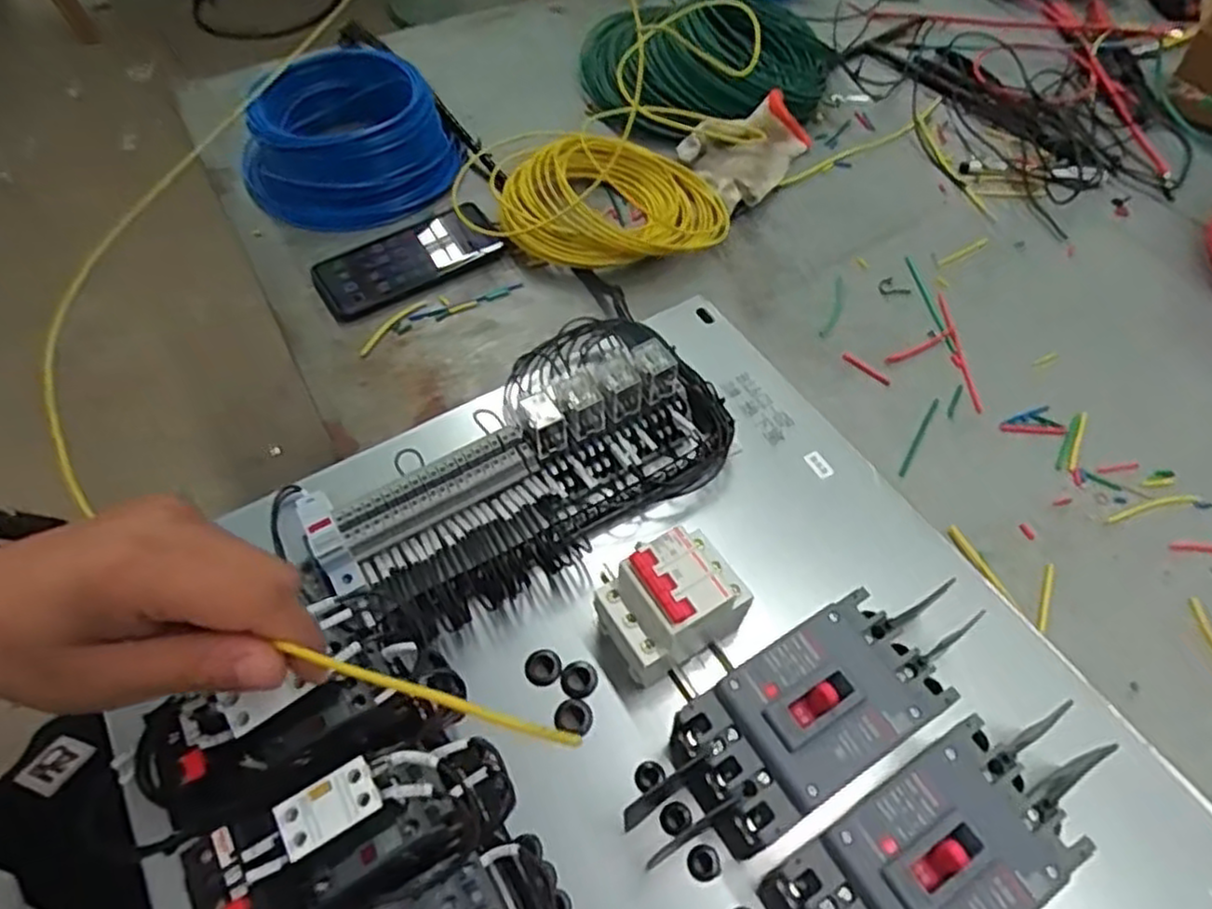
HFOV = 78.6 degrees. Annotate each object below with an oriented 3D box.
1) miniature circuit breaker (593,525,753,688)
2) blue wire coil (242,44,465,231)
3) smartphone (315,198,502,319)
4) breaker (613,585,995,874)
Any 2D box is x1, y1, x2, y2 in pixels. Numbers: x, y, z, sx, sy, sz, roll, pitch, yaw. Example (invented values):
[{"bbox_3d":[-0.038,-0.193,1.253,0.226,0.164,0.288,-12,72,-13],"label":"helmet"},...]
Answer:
[{"bbox_3d":[0.040,0.089,0.440,0.078,0.078,0.052,-26,59,-19],"label":"miniature circuit breaker"},{"bbox_3d":[-0.248,-0.328,0.724,0.186,0.077,0.184,-11,55,-10],"label":"blue wire coil"},{"bbox_3d":[-0.172,-0.176,0.653,0.166,0.013,0.075,-33,61,-23],"label":"smartphone"},{"bbox_3d":[0.109,0.145,0.406,0.211,0.074,0.080,-28,60,-18],"label":"breaker"}]

